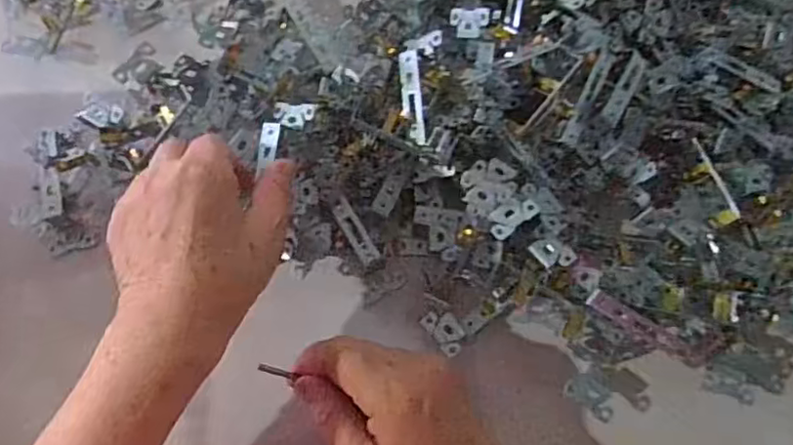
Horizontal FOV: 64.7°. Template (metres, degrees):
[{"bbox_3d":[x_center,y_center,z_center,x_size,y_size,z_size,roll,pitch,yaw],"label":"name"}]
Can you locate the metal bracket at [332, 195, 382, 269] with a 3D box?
[{"bbox_3d":[-0.028,0.006,0.426,0.014,0.004,0.051,-30,79,-8],"label":"metal bracket"}]

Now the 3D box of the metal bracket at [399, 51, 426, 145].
[{"bbox_3d":[0.011,-0.084,0.422,0.014,0.004,0.065,-7,81,20],"label":"metal bracket"}]

